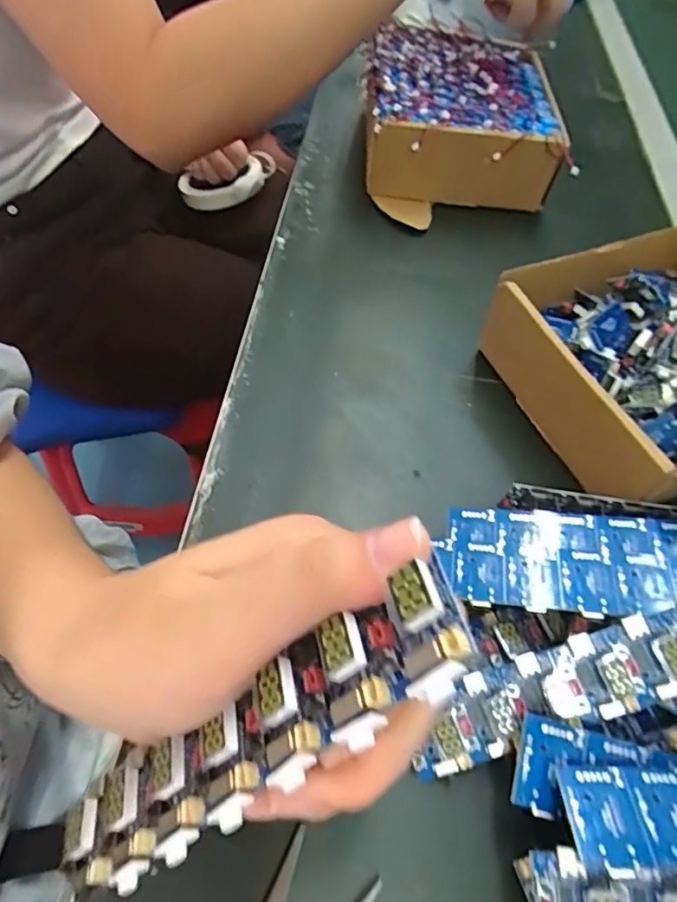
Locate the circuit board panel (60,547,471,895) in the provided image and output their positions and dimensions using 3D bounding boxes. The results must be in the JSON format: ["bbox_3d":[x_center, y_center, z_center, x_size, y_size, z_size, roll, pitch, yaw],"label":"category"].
[{"bbox_3d":[-0.023,0.072,0.136,0.136,0.011,0.026,-41,60,21],"label":"circuit board panel"}]

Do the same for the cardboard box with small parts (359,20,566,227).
[{"bbox_3d":[0.090,-0.262,0.441,0.147,0.067,0.165,3,56,-3],"label":"cardboard box with small parts"}]

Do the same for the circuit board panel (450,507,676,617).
[{"bbox_3d":[0.120,0.045,0.231,0.144,0.010,0.050,4,42,13],"label":"circuit board panel"}]

